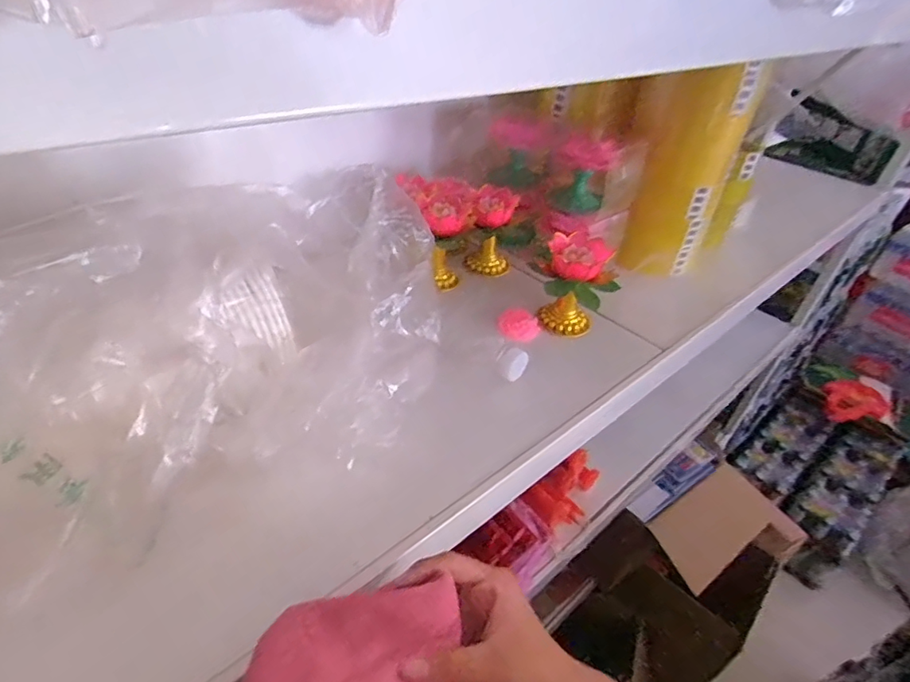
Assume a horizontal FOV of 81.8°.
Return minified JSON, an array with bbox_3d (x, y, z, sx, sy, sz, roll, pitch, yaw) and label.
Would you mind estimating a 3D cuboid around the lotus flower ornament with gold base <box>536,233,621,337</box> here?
[{"bbox_3d":[0.139,-0.062,0.607,0.087,0.094,0.065,18,39,15],"label":"lotus flower ornament with gold base"}]

